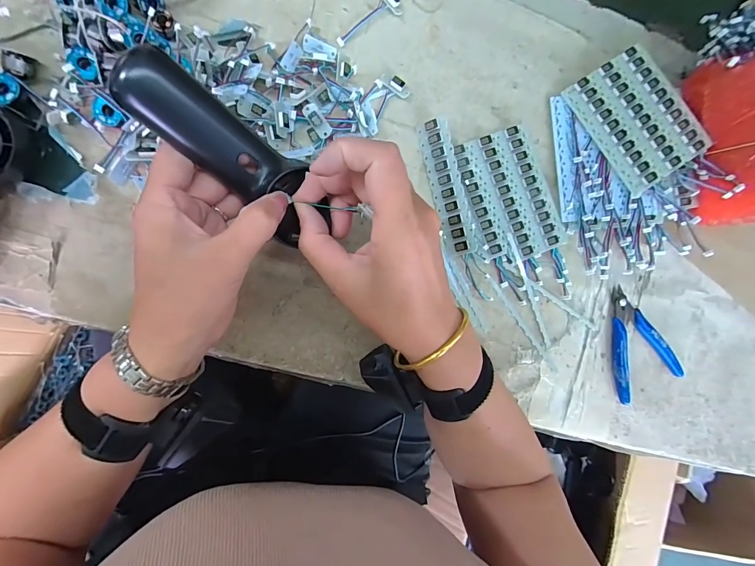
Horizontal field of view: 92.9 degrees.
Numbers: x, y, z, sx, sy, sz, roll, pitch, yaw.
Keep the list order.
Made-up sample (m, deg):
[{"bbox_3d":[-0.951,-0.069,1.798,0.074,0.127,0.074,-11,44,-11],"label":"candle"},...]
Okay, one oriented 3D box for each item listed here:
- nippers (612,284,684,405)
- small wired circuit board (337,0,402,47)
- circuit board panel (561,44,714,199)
[{"bbox_3d":[0.272,0.064,0.385,0.074,0.015,0.116,-28,94,-9],"label":"nippers"},{"bbox_3d":[-0.010,-0.244,0.327,0.070,0.005,0.026,-33,95,-9],"label":"small wired circuit board"},{"bbox_3d":[0.262,-0.166,0.360,0.095,0.007,0.126,-34,87,-2],"label":"circuit board panel"}]

